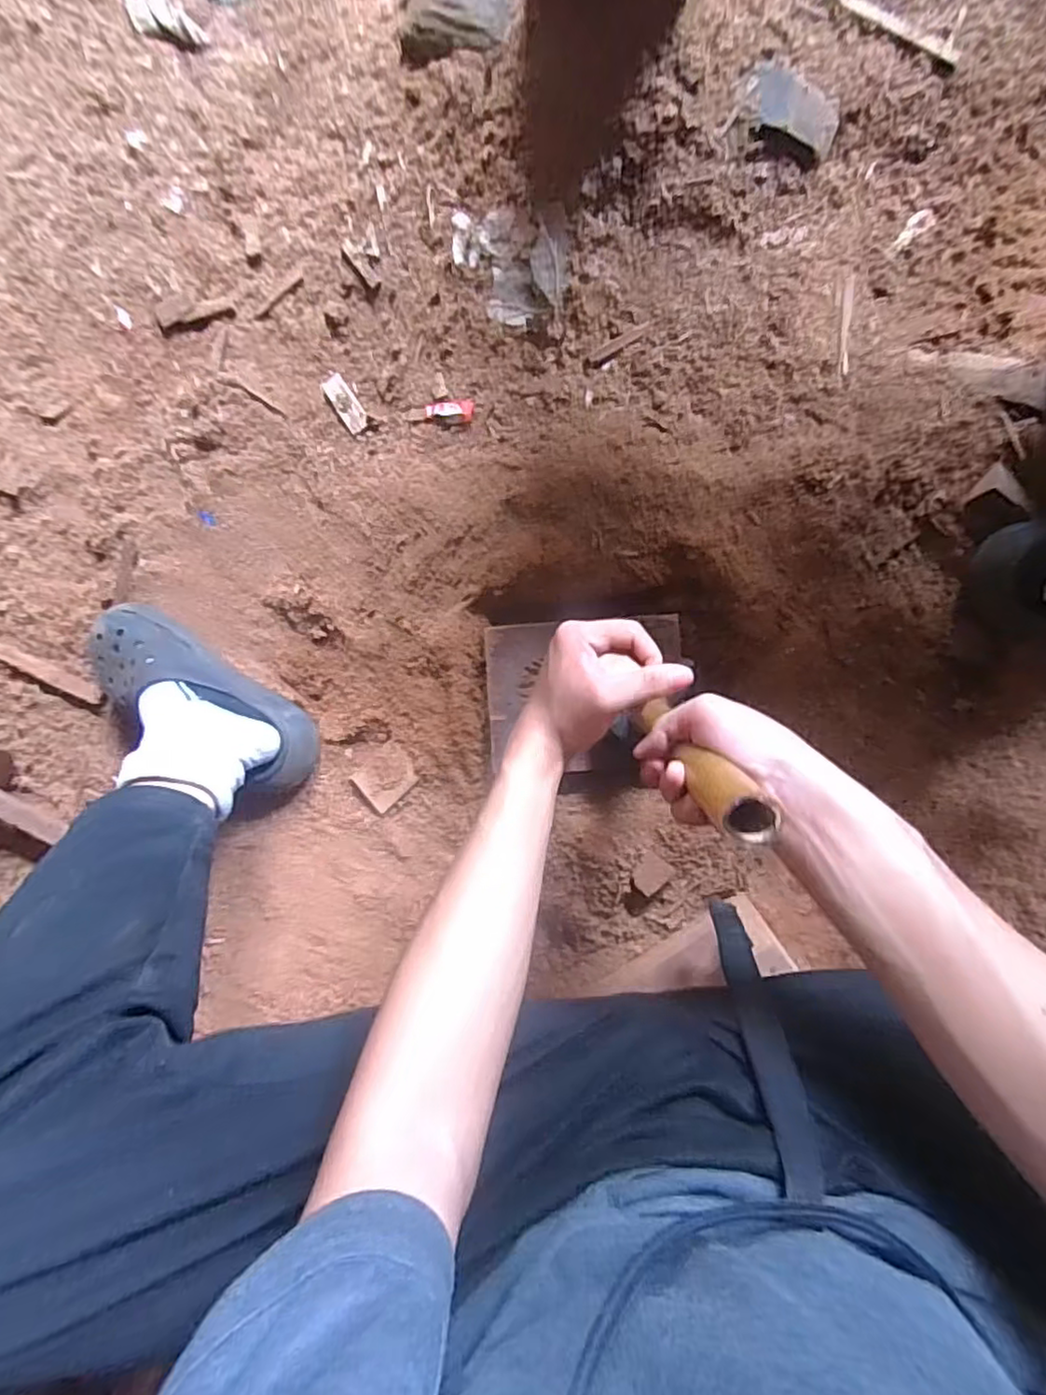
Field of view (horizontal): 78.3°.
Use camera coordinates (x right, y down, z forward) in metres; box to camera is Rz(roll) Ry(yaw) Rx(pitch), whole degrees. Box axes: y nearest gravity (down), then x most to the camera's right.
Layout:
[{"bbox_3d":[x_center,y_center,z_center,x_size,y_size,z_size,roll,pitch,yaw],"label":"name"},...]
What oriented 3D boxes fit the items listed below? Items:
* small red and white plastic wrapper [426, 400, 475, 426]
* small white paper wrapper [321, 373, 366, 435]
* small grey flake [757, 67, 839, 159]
[{"bbox_3d":[-0.071,-0.273,0.619,0.048,0.008,0.023,2,94,7],"label":"small red and white plastic wrapper"},{"bbox_3d":[-0.178,-0.296,0.647,0.023,0.007,0.066,-34,89,8],"label":"small white paper wrapper"},{"bbox_3d":[0.232,-0.500,0.546,0.082,0.010,0.041,23,97,-14],"label":"small grey flake"}]

